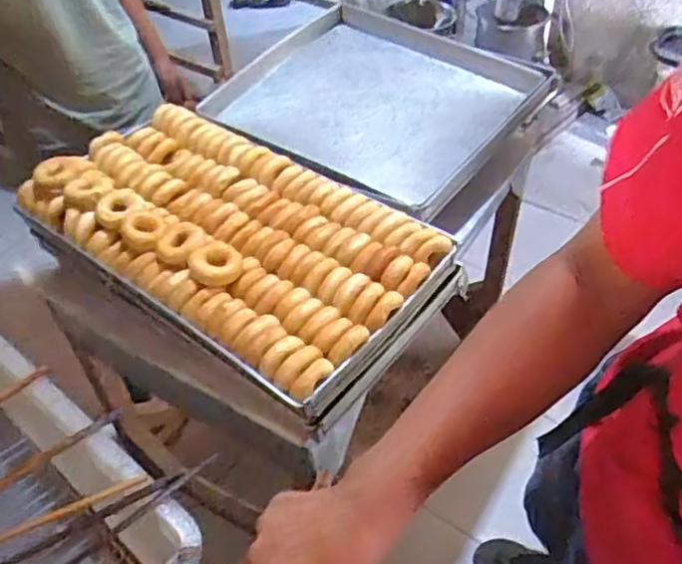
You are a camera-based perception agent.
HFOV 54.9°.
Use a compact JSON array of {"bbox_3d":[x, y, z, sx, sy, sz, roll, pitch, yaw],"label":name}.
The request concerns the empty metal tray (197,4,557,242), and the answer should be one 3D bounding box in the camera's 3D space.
[{"bbox_3d":[0.104,-0.394,1.361,0.591,0.064,0.590,30,54,28],"label":"empty metal tray"}]

